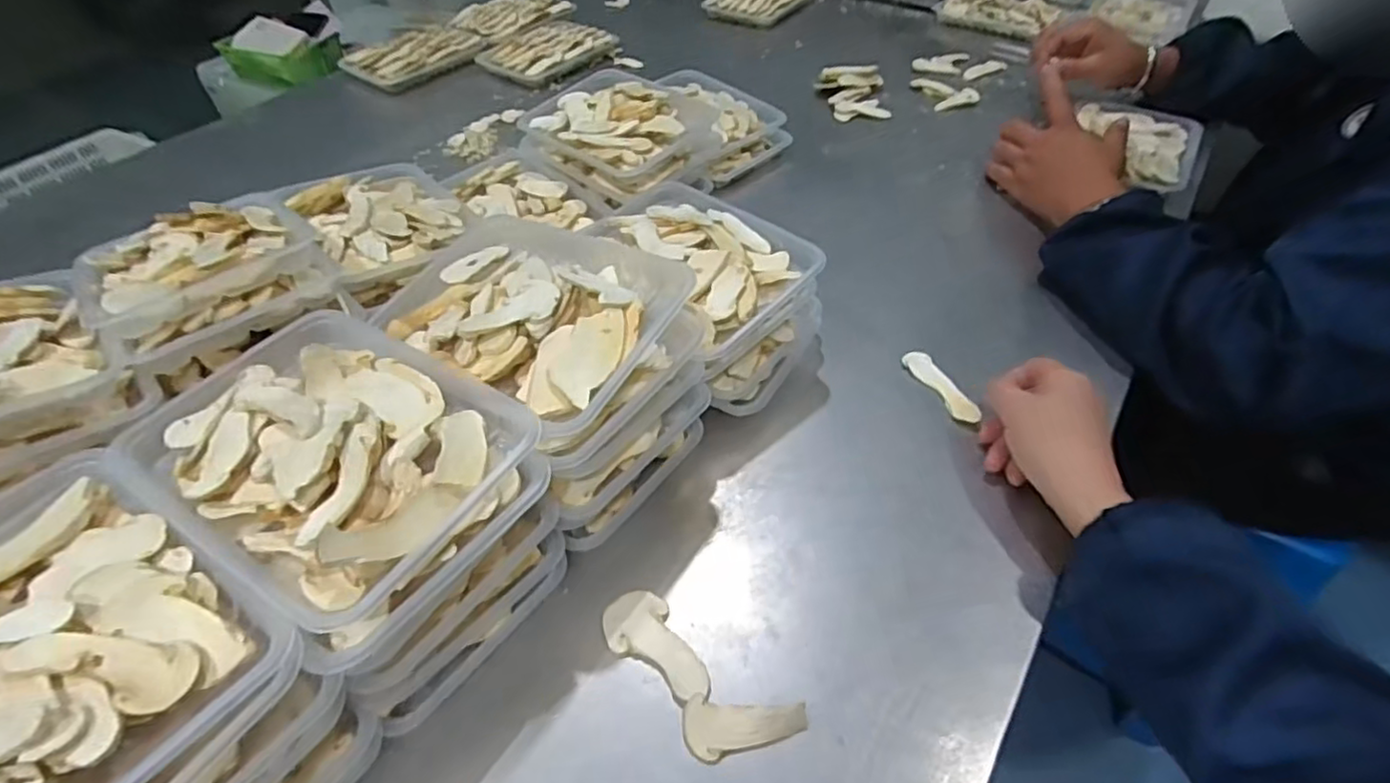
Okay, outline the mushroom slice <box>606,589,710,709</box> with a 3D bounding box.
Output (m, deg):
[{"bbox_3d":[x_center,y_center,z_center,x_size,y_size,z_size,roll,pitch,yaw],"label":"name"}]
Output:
[{"bbox_3d":[-0.024,0.148,0.391,0.038,0.005,0.074,-26,51,-20],"label":"mushroom slice"}]

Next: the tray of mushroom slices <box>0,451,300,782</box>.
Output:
[{"bbox_3d":[-0.275,0.105,0.278,0.183,0.041,0.132,25,53,24],"label":"tray of mushroom slices"}]

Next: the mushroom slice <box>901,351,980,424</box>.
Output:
[{"bbox_3d":[0.192,-0.004,0.527,0.021,0.004,0.081,-16,48,-12],"label":"mushroom slice"}]

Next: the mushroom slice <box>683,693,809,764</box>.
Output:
[{"bbox_3d":[0.027,0.177,0.358,0.064,0.008,0.029,-2,47,0],"label":"mushroom slice"}]

